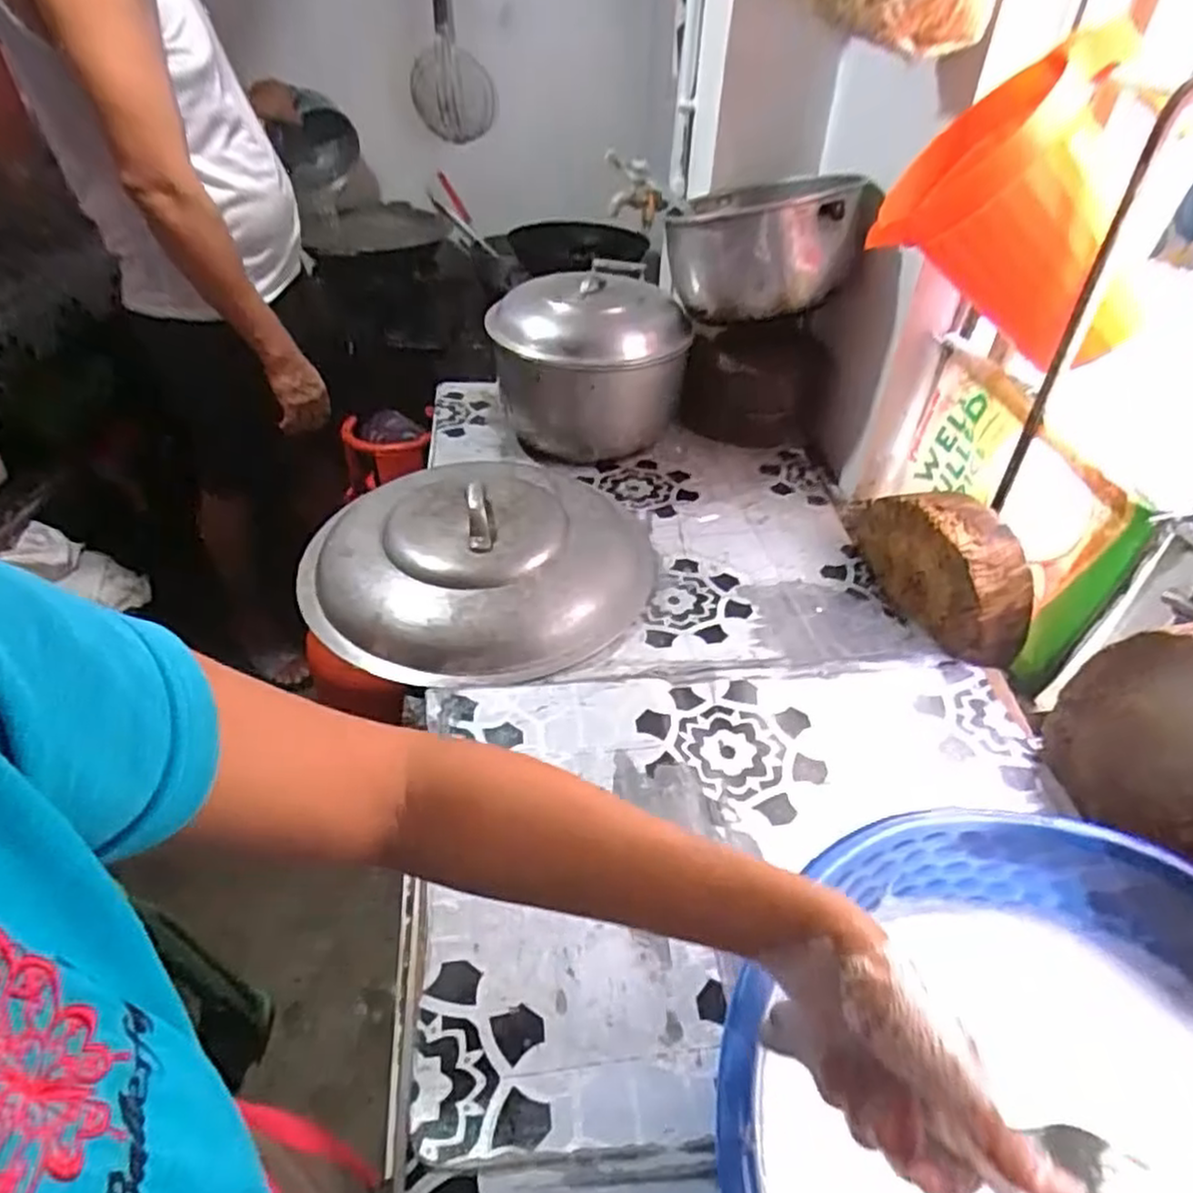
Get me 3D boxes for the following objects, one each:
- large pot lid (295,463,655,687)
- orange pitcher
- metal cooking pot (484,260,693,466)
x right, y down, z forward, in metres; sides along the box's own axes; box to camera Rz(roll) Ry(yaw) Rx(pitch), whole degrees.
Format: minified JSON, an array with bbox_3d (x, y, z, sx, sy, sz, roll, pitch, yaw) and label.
[{"bbox_3d":[-0.127,-0.050,0.789,0.363,0.067,0.330,1,40,-1],"label":"large pot lid"},{"bbox_3d":[0.413,-0.343,0.691,0.230,0.190,0.194,37,0,-16],"label":"orange pitcher"},{"bbox_3d":[-0.007,-0.320,1.013,0.247,0.210,0.275,2,40,0],"label":"metal cooking pot"}]

